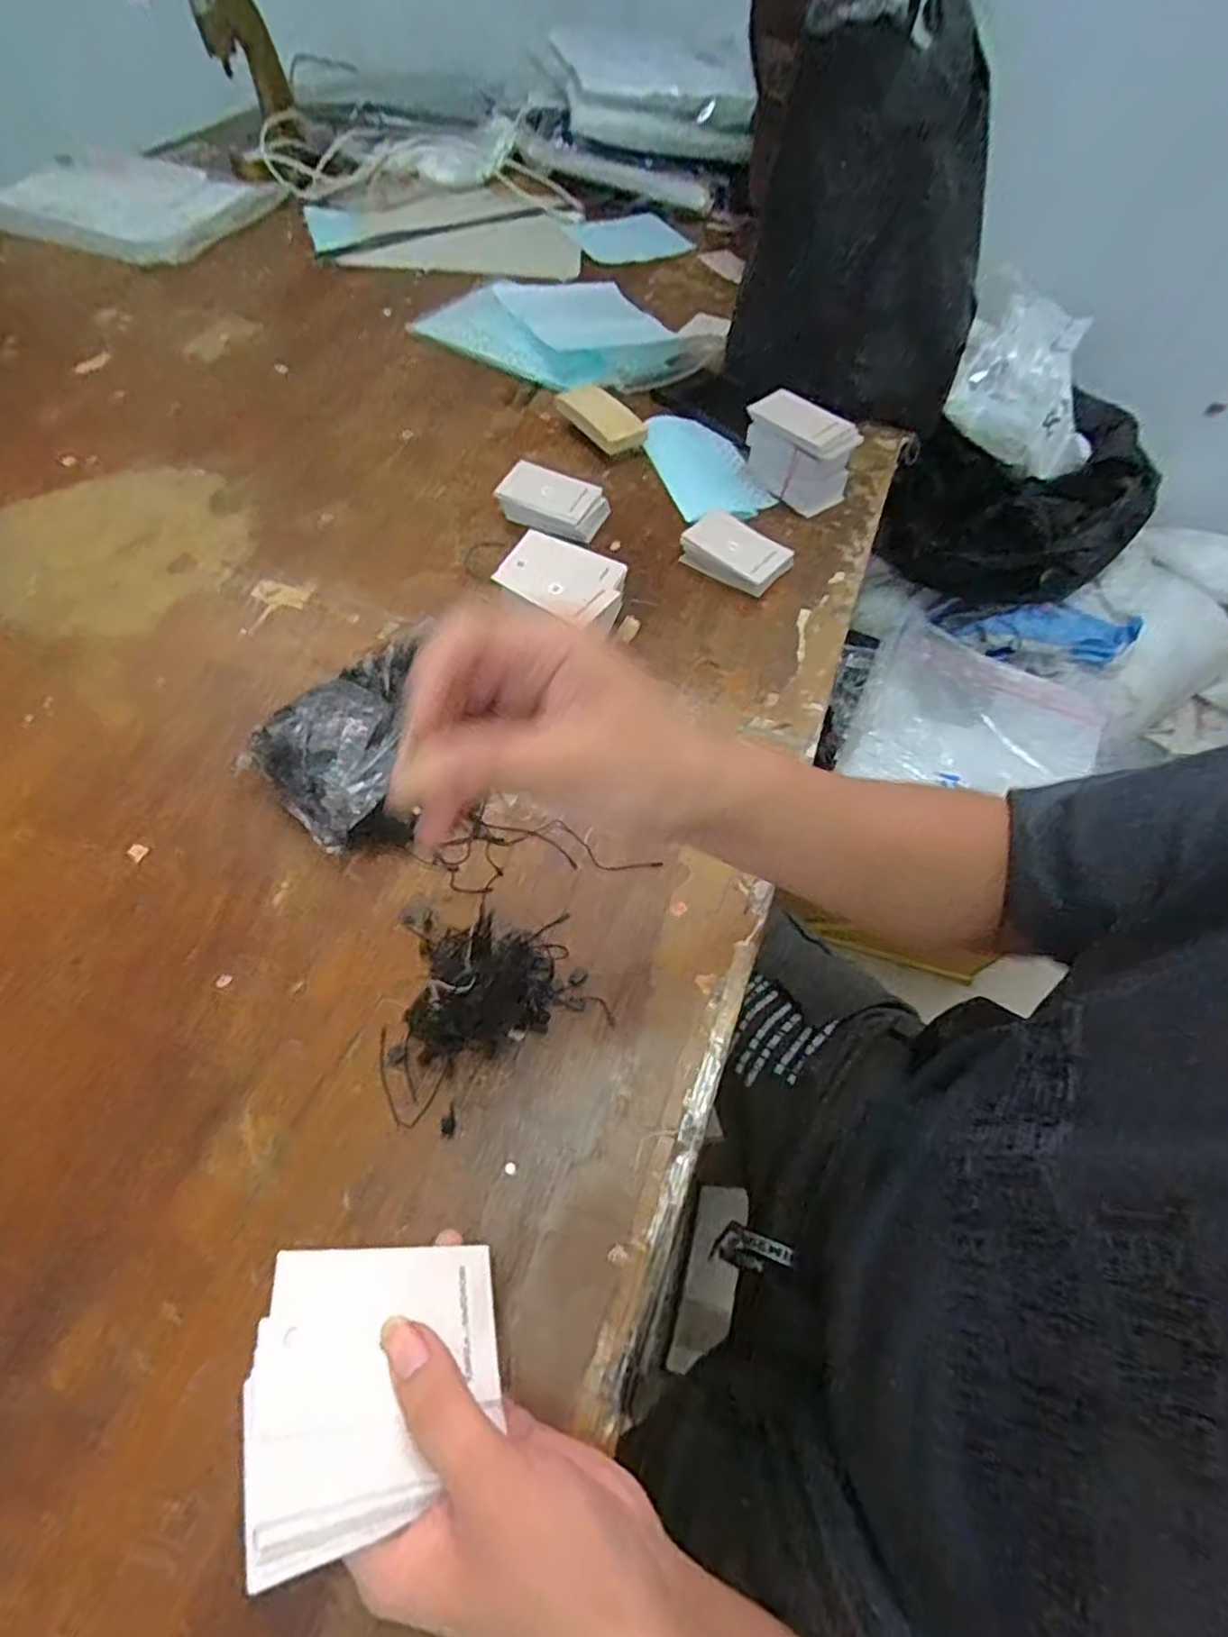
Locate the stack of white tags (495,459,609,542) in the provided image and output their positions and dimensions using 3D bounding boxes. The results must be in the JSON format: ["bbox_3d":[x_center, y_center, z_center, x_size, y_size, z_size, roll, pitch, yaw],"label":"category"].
[{"bbox_3d":[-0.053,-0.282,0.628,0.090,0.028,0.061,22,59,10],"label":"stack of white tags"}]

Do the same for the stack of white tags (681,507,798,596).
[{"bbox_3d":[0.107,-0.232,0.608,0.091,0.021,0.064,32,62,16],"label":"stack of white tags"}]

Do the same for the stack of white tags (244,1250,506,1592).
[{"bbox_3d":[-0.077,0.190,0.240,0.082,0.007,0.080,16,37,-32],"label":"stack of white tags"}]

